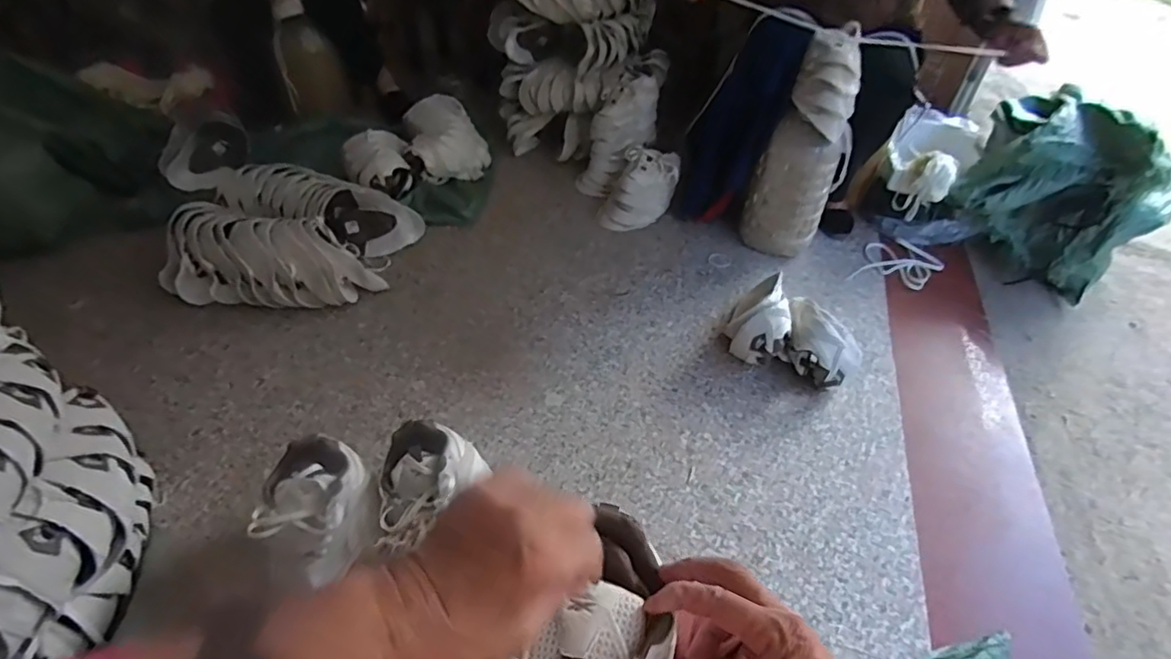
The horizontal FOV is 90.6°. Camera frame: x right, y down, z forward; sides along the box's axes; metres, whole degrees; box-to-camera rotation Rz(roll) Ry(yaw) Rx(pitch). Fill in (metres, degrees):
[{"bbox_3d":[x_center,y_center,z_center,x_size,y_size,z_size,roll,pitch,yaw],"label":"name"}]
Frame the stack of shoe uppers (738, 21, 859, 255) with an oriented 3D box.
[{"bbox_3d":[0.489,-0.393,1.316,0.174,0.447,0.165,17,45,14],"label":"stack of shoe uppers"}]

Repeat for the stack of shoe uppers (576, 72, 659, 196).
[{"bbox_3d":[0.093,-0.528,1.572,0.150,0.361,0.088,30,8,26],"label":"stack of shoe uppers"}]

